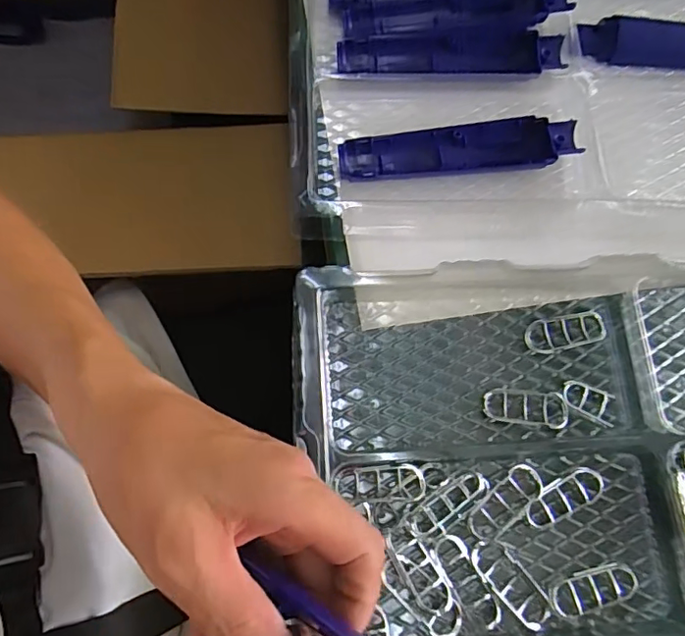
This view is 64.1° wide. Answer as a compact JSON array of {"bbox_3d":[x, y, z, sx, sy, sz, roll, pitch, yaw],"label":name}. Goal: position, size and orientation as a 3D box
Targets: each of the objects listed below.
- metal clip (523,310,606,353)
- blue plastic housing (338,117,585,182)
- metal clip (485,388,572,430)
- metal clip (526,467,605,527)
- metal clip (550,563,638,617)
[{"bbox_3d":[0.146,0.009,0.358,0.054,0.007,0.022,-12,74,-5],"label":"metal clip"},{"bbox_3d":[0.082,-0.120,0.390,0.167,0.012,0.036,-4,73,-2],"label":"blue plastic housing"},{"bbox_3d":[0.115,0.056,0.343,0.053,0.008,0.022,6,73,1],"label":"metal clip"},{"bbox_3d":[0.133,0.108,0.328,0.051,0.010,0.021,-26,75,-9],"label":"metal clip"},{"bbox_3d":[0.144,0.157,0.314,0.052,0.010,0.021,-15,74,-6],"label":"metal clip"}]

